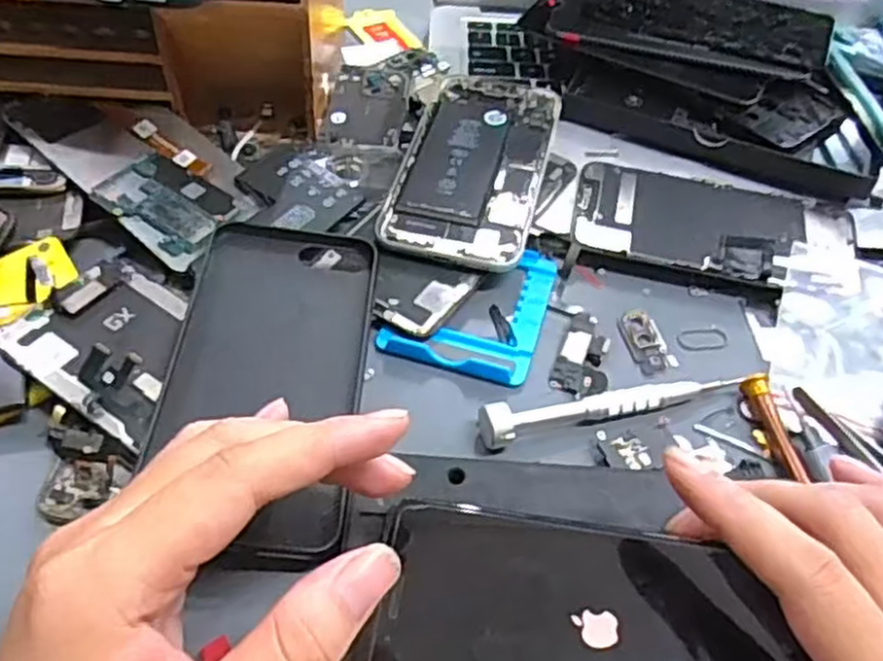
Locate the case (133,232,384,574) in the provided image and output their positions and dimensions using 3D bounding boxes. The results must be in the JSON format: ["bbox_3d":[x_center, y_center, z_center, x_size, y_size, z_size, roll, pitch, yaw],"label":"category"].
[{"bbox_3d":[-0.072,0.015,0.320,0.078,0.013,0.164,3,50,-2],"label":"case"}]

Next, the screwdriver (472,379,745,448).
[{"bbox_3d":[0.074,0.031,0.329,0.120,0.015,0.014,-10,51,-13],"label":"screwdriver"}]

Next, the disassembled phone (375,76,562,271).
[{"bbox_3d":[0.019,-0.092,0.421,0.077,0.009,0.152,12,50,6],"label":"disassembled phone"}]

